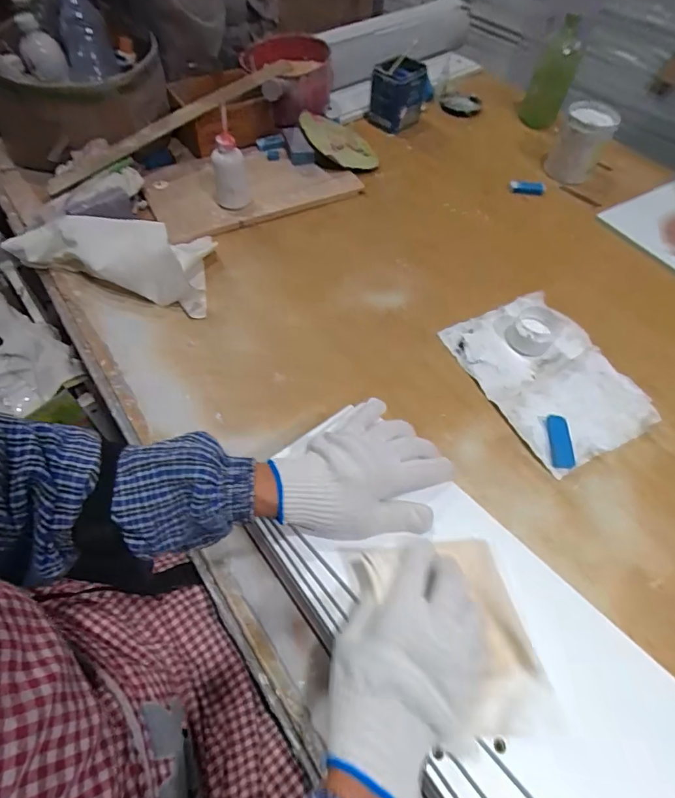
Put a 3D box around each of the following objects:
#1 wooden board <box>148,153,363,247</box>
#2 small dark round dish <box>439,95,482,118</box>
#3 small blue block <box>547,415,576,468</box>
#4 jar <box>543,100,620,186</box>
[{"bbox_3d":[-0.173,-0.428,0.884,0.376,0.031,0.230,-28,61,-20],"label":"wooden board"},{"bbox_3d":[0.305,-0.726,1.112,0.098,0.014,0.099,1,55,-2],"label":"small dark round dish"},{"bbox_3d":[0.289,0.056,0.584,0.031,0.005,0.069,2,69,-1],"label":"small blue block"},{"bbox_3d":[0.502,-0.527,0.938,0.099,0.134,0.107,1,55,-2],"label":"jar"}]

